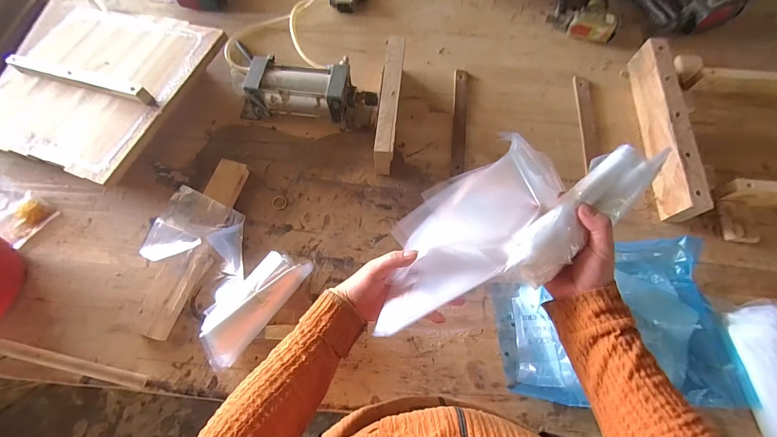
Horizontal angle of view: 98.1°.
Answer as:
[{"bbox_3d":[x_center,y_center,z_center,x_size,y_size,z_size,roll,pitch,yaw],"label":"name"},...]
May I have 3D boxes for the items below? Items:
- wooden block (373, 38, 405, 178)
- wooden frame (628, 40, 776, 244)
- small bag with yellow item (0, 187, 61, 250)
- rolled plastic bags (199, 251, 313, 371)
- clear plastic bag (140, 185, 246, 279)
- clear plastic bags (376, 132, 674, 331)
[{"bbox_3d":[0.004,-0.203,0.611,0.035,0.079,0.255,5,68,2],"label":"wooden block"},{"bbox_3d":[0.707,-0.154,0.588,0.537,0.075,0.385,4,69,3],"label":"wooden frame"},{"bbox_3d":[-0.632,-0.020,0.551,0.131,0.041,0.077,29,72,12],"label":"small bag with yellow item"},{"bbox_3d":[-0.205,0.120,0.499,0.085,0.051,0.181,37,74,14],"label":"rolled plastic bags"},{"bbox_3d":[-0.298,0.028,0.532,0.174,0.053,0.121,23,71,10],"label":"clear plastic bag"},{"bbox_3d":[0.118,0.003,0.359,0.321,0.067,0.131,-30,70,8],"label":"clear plastic bags"}]

